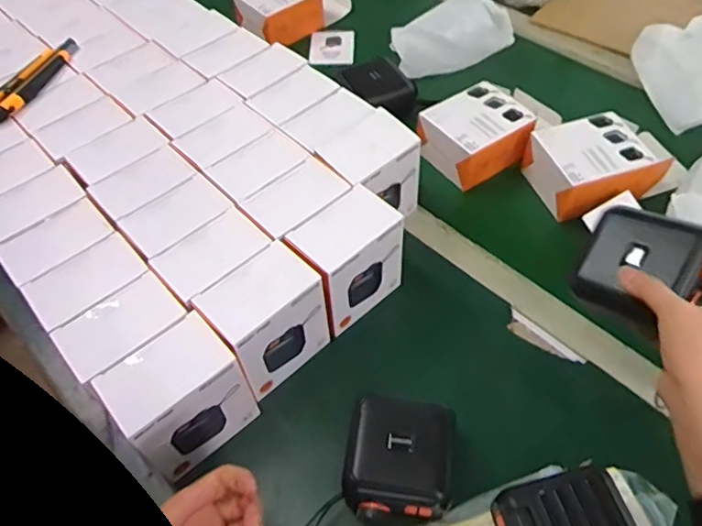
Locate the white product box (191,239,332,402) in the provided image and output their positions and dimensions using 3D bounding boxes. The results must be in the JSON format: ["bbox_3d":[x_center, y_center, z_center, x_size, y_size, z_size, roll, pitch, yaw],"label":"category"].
[{"bbox_3d":[-0.079,0.054,0.520,0.066,0.106,0.097,38,64,26],"label":"white product box"}]

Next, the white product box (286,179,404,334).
[{"bbox_3d":[-0.002,0.001,0.564,0.103,0.118,0.067,-37,60,-22],"label":"white product box"}]

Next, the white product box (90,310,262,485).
[{"bbox_3d":[-0.143,0.116,0.475,0.097,0.104,0.068,-40,61,-23],"label":"white product box"}]

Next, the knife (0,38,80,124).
[{"bbox_3d":[-0.389,-0.227,0.674,0.036,0.020,0.170,10,55,10],"label":"knife"}]

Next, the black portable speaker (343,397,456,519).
[{"bbox_3d":[0.041,0.168,0.465,0.086,0.056,0.093,6,54,7],"label":"black portable speaker"}]

